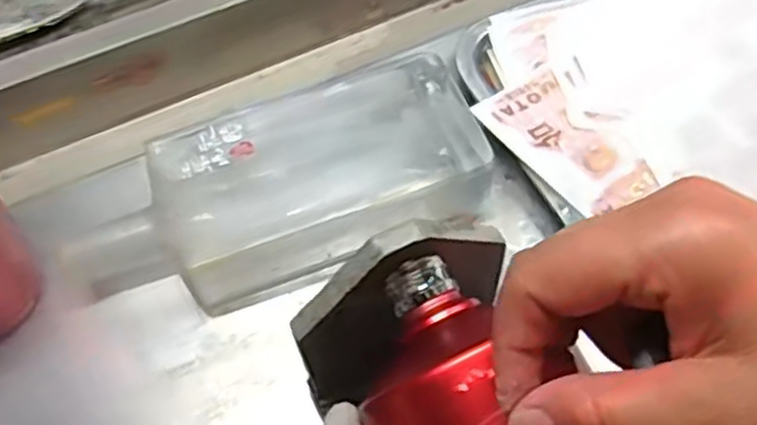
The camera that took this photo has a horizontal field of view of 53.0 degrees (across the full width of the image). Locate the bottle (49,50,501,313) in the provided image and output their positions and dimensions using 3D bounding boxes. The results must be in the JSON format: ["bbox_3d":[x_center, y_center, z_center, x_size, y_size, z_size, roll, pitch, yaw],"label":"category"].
[{"bbox_3d":[-0.053,-0.009,0.418,0.227,0.048,0.098,-20,66,-9],"label":"bottle"}]

